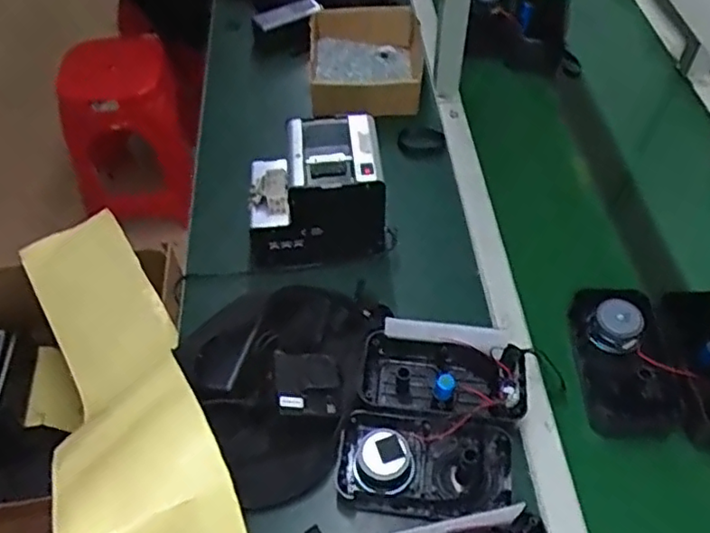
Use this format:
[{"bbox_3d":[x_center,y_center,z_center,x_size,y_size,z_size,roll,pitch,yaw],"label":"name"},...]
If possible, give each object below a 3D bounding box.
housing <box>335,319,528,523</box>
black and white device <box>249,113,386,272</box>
[{"bbox_3d":[0.086,0.166,0.672,0.183,0.067,0.211,11,53,9],"label":"housing"},{"bbox_3d":[-0.049,-0.104,0.826,0.182,0.131,0.136,-1,52,0],"label":"black and white device"}]

